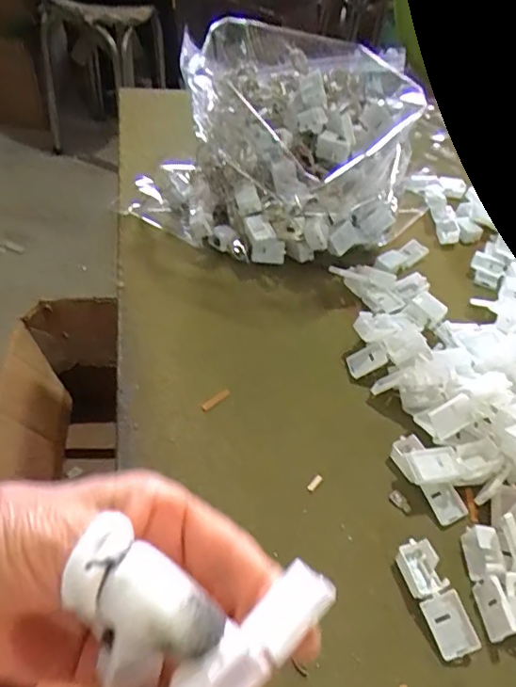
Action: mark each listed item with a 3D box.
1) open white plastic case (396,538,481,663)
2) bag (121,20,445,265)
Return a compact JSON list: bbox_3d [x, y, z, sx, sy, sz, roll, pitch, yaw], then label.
[{"bbox_3d":[0.092,0.131,0.279,0.018,0.011,0.055,-10,51,-17],"label":"open white plastic case"},{"bbox_3d":[0.035,-0.179,0.480,0.228,0.123,0.222,23,49,12],"label":"bag"}]

